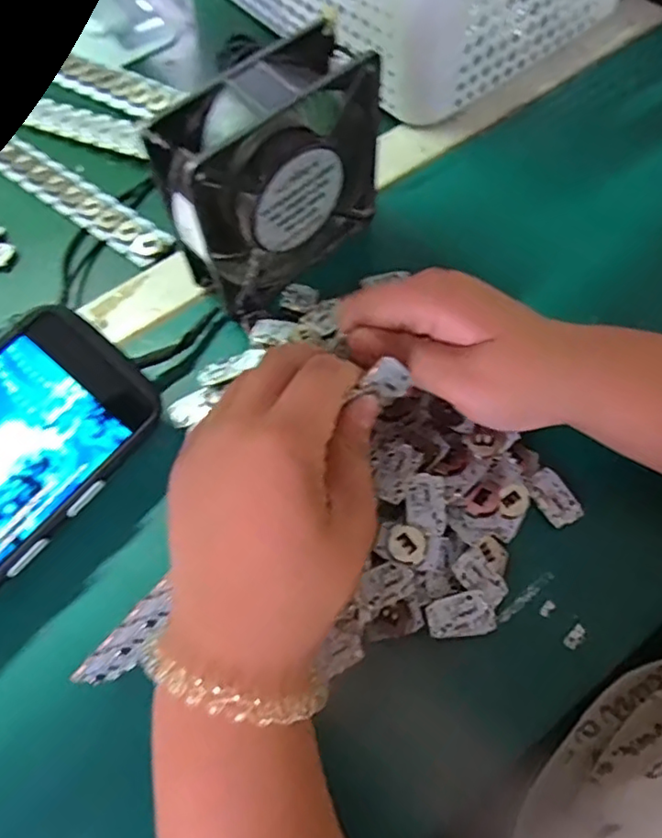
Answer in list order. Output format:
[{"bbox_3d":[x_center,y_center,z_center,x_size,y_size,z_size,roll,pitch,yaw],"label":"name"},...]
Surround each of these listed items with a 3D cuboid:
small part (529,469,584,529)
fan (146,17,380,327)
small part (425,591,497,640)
[{"bbox_3d":[0.117,0.041,0.317,0.018,0.004,0.031,-28,67,-11],"label":"small part"},{"bbox_3d":[-0.031,-0.127,0.338,0.125,0.123,0.043,-37,69,-14],"label":"fan"},{"bbox_3d":[0.062,0.094,0.288,0.033,0.010,0.018,-13,65,-4],"label":"small part"}]

